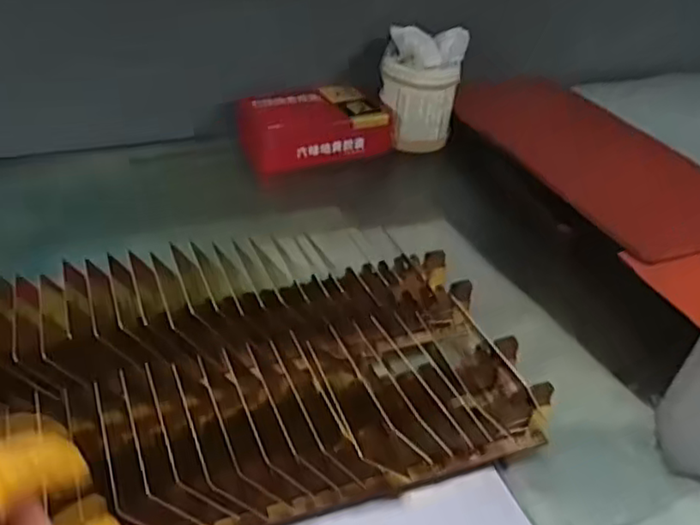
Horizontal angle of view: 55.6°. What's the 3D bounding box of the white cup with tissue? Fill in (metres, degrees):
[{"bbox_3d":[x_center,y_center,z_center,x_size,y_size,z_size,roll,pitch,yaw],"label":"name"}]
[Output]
[{"bbox_3d":[0.084,-0.212,0.810,0.096,0.123,0.079,8,36,3],"label":"white cup with tissue"}]

